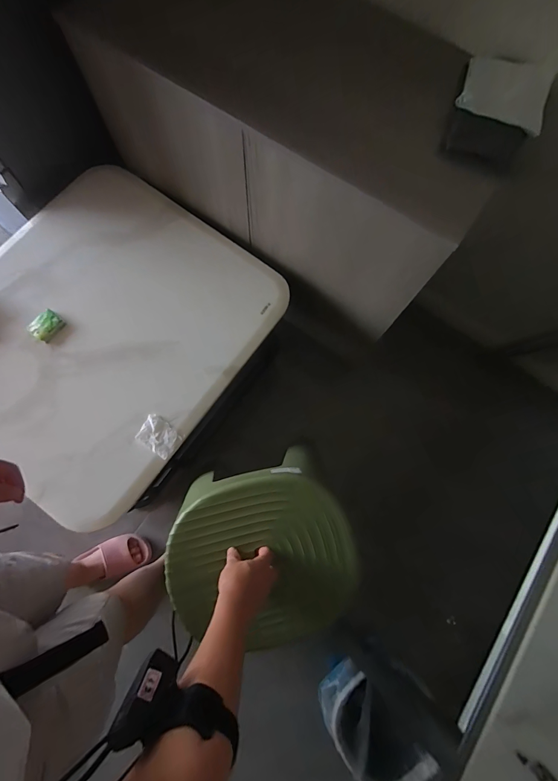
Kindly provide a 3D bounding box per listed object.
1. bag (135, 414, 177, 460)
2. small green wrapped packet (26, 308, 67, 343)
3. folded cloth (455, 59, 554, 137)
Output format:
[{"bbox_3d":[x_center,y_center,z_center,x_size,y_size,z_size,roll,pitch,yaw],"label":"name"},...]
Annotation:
[{"bbox_3d":[-0.277,0.105,0.803,0.086,0.030,0.072,33,80,5],"label":"bag"},{"bbox_3d":[-0.567,-0.158,0.843,0.059,0.024,0.075,43,81,6],"label":"small green wrapped packet"},{"bbox_3d":[0.389,-0.513,0.595,0.152,0.037,0.104,10,77,0],"label":"folded cloth"}]

